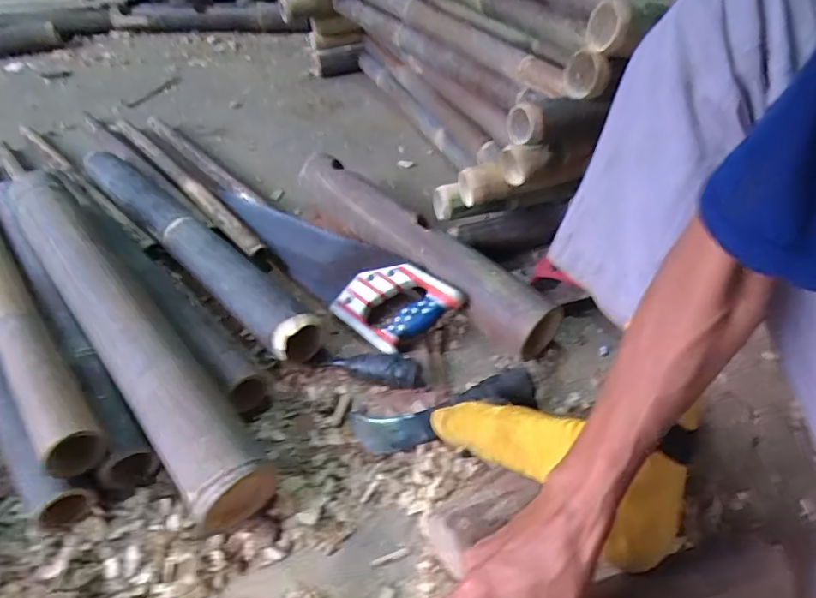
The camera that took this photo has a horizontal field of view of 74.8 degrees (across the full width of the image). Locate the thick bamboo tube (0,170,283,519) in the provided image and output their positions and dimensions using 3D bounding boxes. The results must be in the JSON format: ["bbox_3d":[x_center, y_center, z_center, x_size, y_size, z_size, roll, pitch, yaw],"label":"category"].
[{"bbox_3d":[-0.346,0.013,0.635,0.080,0.081,0.608,-31,54,-29],"label":"thick bamboo tube"}]

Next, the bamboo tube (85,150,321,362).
[{"bbox_3d":[-0.344,-0.108,0.806,0.076,0.070,0.662,-33,53,-30],"label":"bamboo tube"}]

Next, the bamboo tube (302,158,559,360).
[{"bbox_3d":[-0.002,-0.078,0.768,0.071,0.084,0.492,-31,49,-27],"label":"bamboo tube"}]

